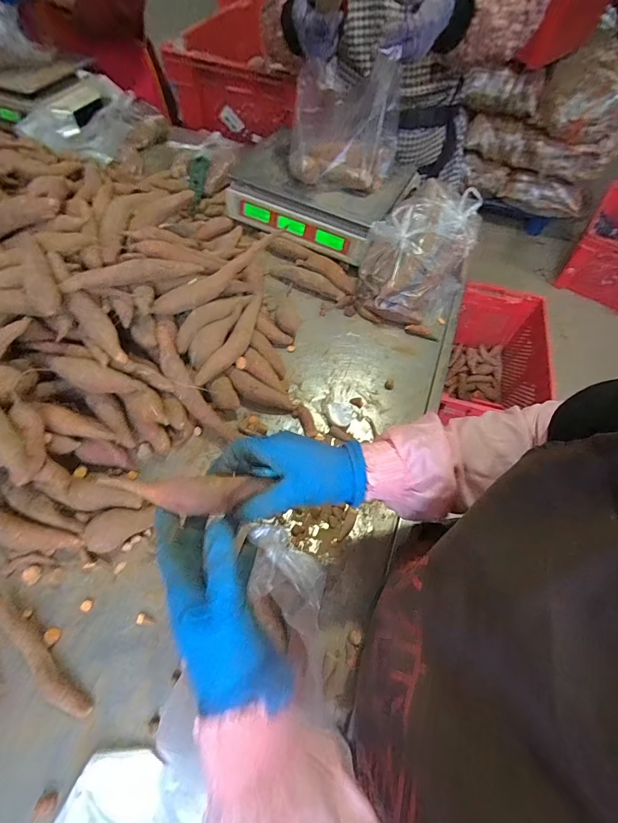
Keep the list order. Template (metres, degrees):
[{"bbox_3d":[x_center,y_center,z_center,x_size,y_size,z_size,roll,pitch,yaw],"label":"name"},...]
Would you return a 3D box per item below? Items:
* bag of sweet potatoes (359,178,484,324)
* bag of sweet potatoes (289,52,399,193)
[{"bbox_3d":[0.224,-0.314,0.728,0.169,0.134,0.305,29,60,14],"label":"bag of sweet potatoes"},{"bbox_3d":[0.069,-0.541,0.718,0.219,0.191,0.089,-8,60,-8],"label":"bag of sweet potatoes"}]

